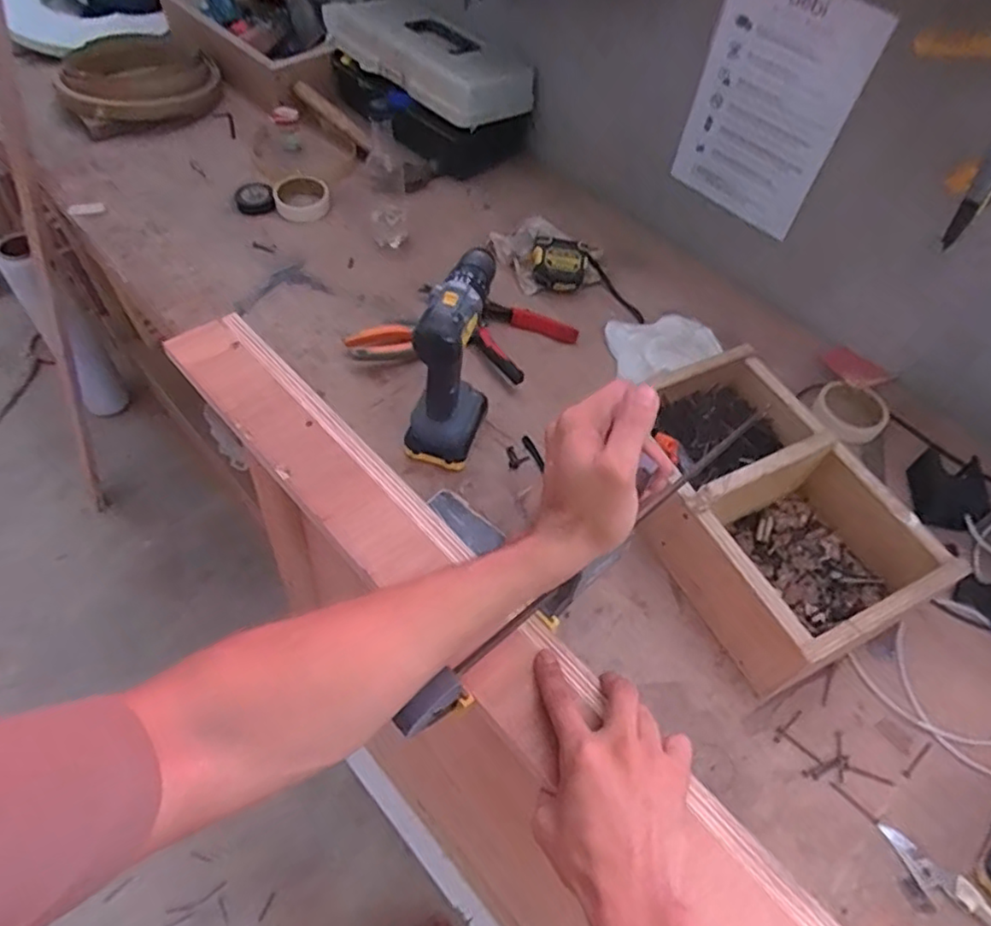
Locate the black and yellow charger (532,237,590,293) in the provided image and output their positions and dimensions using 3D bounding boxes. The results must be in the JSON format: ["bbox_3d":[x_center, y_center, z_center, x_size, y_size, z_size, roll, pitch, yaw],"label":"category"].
[{"bbox_3d":[0.103,-0.307,1.006,0.097,0.050,0.064,7,55,0],"label":"black and yellow charger"}]

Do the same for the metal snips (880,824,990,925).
[{"bbox_3d":[0.399,0.381,0.576,0.126,0.012,0.046,35,60,18],"label":"metal snips"}]

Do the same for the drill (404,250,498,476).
[{"bbox_3d":[-0.042,-0.120,0.757,0.071,0.206,0.165,19,56,9],"label":"drill"}]

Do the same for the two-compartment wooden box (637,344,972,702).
[{"bbox_3d":[0.294,0.044,0.735,0.236,0.117,0.344,-23,60,-19],"label":"two-compartment wooden box"}]

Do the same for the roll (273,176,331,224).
[{"bbox_3d":[-0.315,-0.437,1.078,0.088,0.034,0.088,-3,56,-7],"label":"roll"}]

